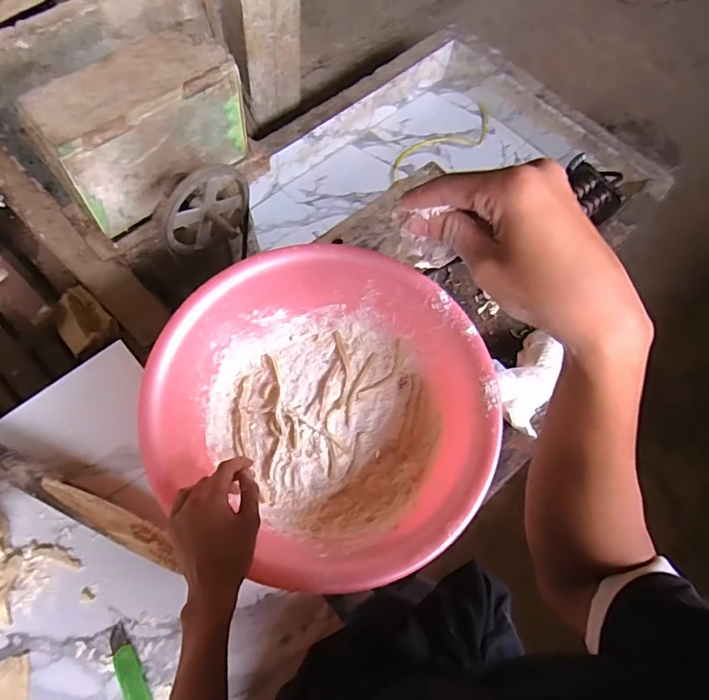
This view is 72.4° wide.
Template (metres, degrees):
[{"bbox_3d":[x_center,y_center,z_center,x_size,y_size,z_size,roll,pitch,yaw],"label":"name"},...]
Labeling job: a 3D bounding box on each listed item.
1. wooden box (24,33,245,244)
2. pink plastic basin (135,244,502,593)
[{"bbox_3d":[-0.383,-0.407,0.900,0.123,0.223,0.351,42,70,14],"label":"wooden box"},{"bbox_3d":[-0.032,0.074,0.619,0.398,0.120,0.360,33,68,11],"label":"pink plastic basin"}]

